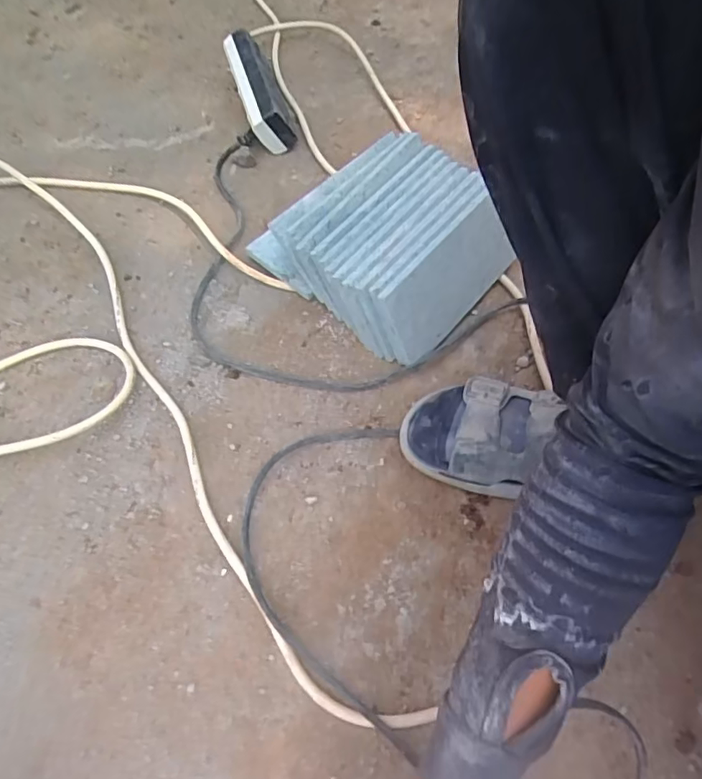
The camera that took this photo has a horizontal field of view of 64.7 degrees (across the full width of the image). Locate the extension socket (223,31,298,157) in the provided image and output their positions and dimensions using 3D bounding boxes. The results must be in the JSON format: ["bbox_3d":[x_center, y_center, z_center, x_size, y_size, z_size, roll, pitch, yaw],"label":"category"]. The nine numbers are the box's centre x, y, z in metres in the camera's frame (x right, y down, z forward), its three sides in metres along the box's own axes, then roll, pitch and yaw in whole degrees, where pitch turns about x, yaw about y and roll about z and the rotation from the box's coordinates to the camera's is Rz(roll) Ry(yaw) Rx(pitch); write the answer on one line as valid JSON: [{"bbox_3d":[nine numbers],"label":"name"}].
[{"bbox_3d":[-0.127,-0.406,0.748,0.048,0.073,0.185,-25,64,8],"label":"extension socket"}]

